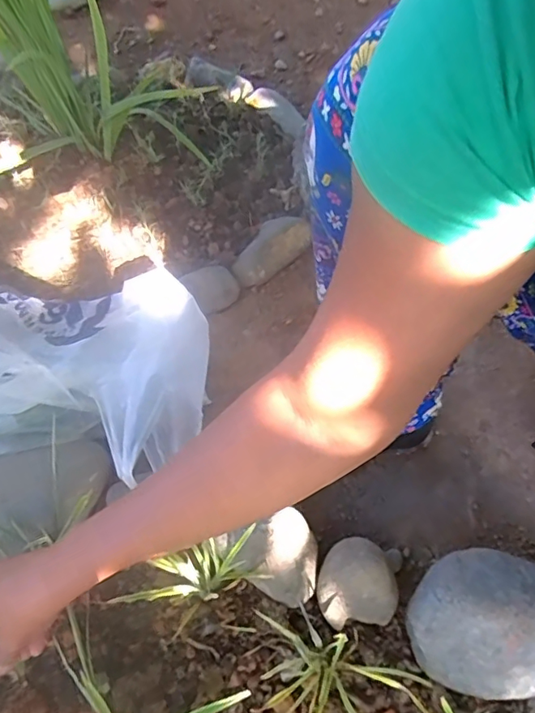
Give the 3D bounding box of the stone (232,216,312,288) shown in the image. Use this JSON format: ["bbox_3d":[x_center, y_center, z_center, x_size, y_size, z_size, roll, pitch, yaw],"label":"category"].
[{"bbox_3d":[0.004,-0.167,0.774,0.066,0.038,0.148,39,63,19],"label":"stone"}]

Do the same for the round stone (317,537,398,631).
[{"bbox_3d":[0.090,0.227,0.521,0.077,0.049,0.080,2,58,-3],"label":"round stone"}]

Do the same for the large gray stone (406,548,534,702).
[{"bbox_3d":[0.230,0.259,0.492,0.183,0.075,0.123,11,58,3],"label":"large gray stone"}]

